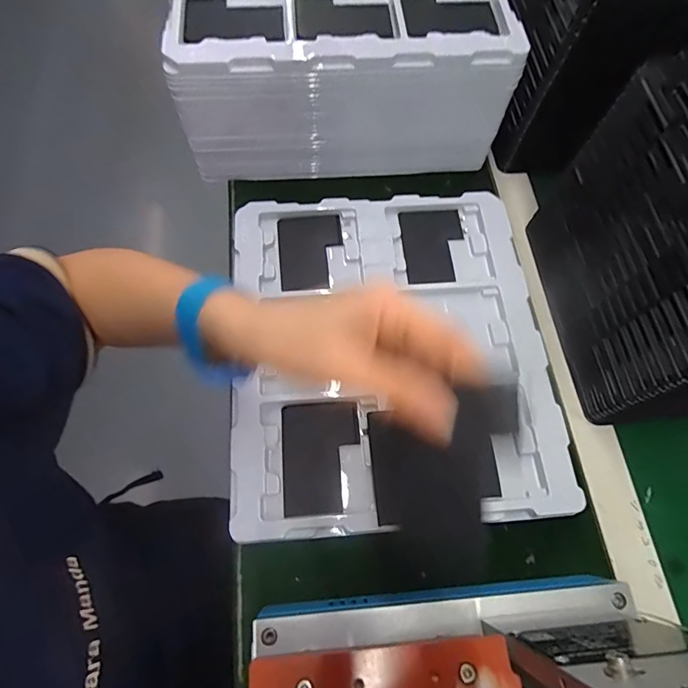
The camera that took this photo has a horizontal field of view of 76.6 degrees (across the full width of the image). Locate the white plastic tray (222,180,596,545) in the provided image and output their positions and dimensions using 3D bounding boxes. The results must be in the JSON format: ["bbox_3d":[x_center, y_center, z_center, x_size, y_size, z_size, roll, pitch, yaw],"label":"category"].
[{"bbox_3d":[0.038,-0.002,0.399,0.274,0.017,0.316,-5,68,-4],"label":"white plastic tray"}]

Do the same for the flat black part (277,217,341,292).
[{"bbox_3d":[-0.035,-0.095,0.462,0.065,0.004,0.075,-4,102,-5],"label":"flat black part"}]

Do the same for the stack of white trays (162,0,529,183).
[{"bbox_3d":[-0.008,-0.340,0.477,0.313,0.132,0.270,-4,68,-3],"label":"stack of white trays"}]

